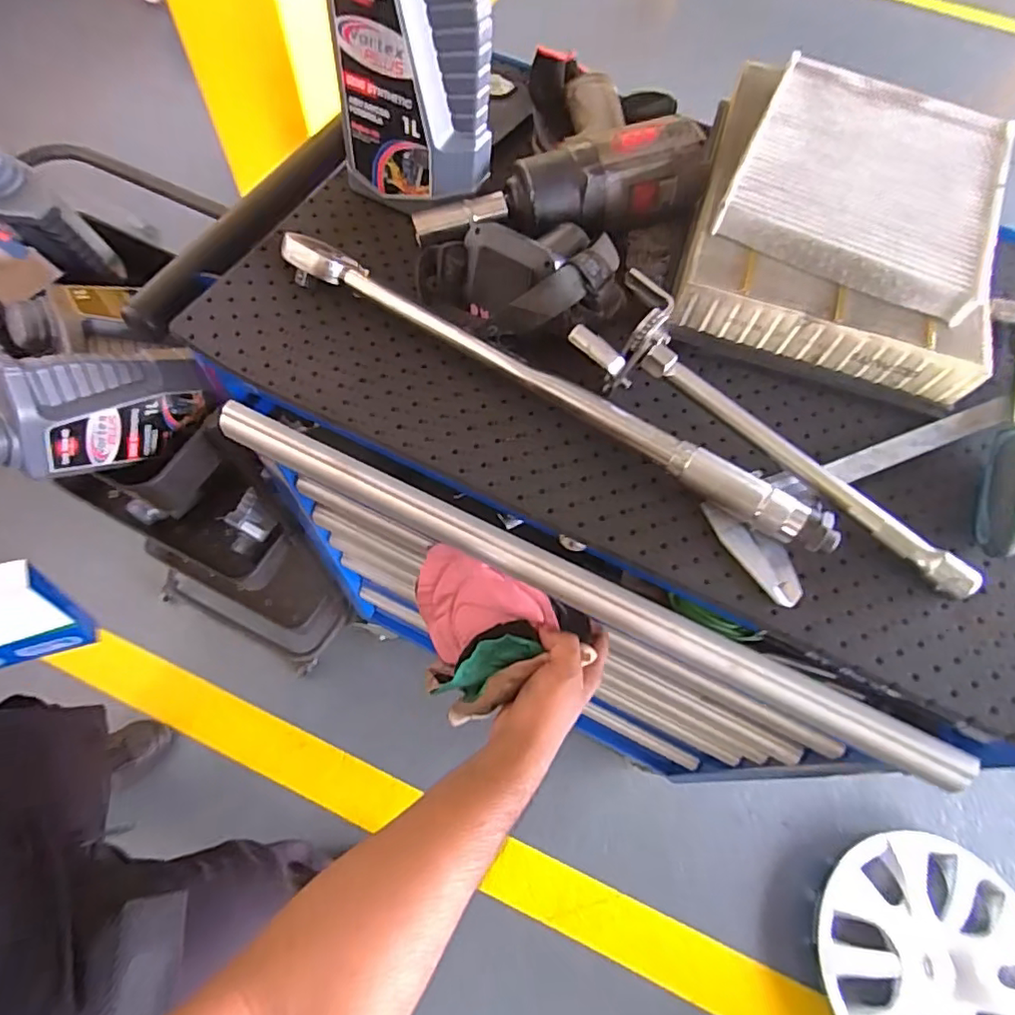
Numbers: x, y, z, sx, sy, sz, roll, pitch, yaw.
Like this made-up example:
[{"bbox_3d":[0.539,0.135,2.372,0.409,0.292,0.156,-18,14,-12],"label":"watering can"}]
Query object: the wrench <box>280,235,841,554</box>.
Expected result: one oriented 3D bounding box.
[{"bbox_3d":[0.019,-0.086,0.413,0.430,0.039,0.029,31,65,11],"label":"wrench"}]

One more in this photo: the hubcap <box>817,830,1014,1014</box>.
[{"bbox_3d":[0.782,0.841,1.065,0.399,0.057,0.423,2,63,-3],"label":"hubcap"}]

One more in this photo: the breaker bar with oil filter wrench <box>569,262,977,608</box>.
[{"bbox_3d":[0.183,-0.053,0.391,0.296,0.069,0.059,33,66,12],"label":"breaker bar with oil filter wrench"}]

